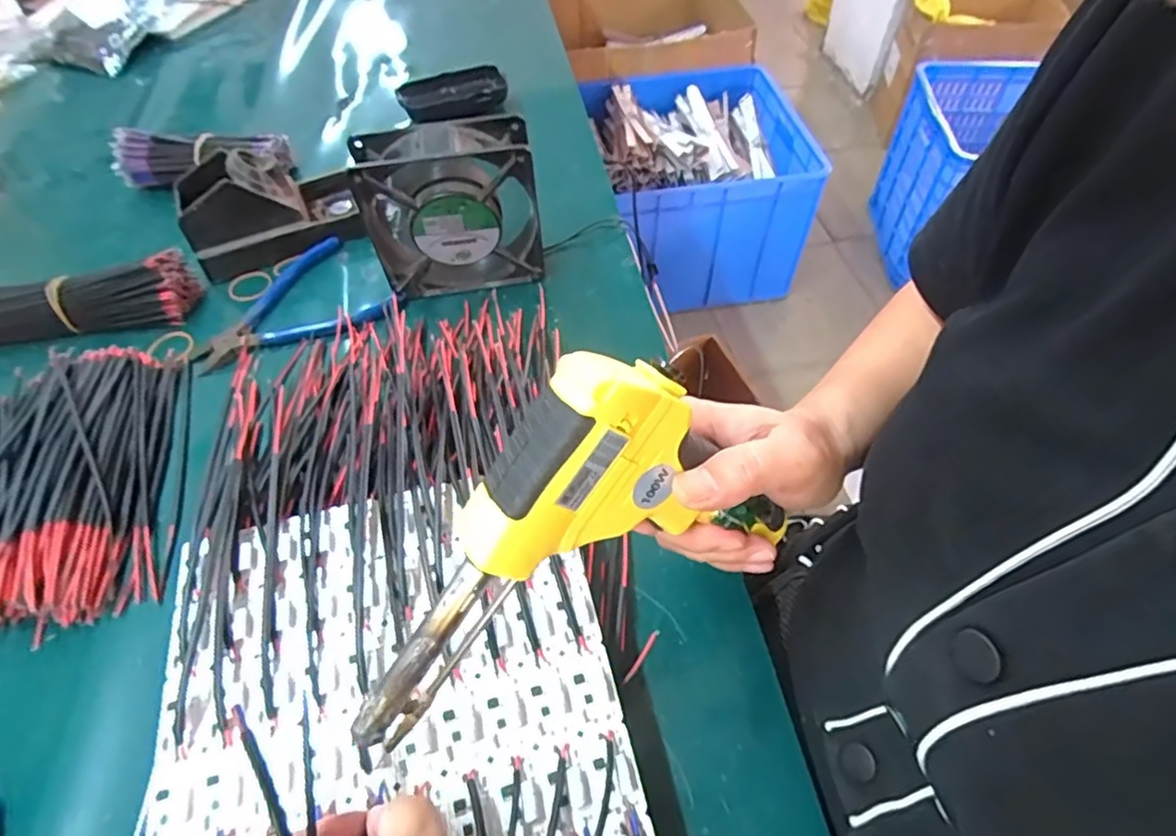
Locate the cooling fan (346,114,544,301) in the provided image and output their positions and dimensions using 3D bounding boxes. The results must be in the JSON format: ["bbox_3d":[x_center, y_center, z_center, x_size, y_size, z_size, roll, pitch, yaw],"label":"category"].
[{"bbox_3d":[-0.096,-0.146,0.448,0.117,0.125,0.043,-9,53,-4],"label":"cooling fan"}]

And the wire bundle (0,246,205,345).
[{"bbox_3d":[-0.409,-0.083,0.469,0.199,0.046,0.041,-11,54,-5],"label":"wire bundle"}]

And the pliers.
[{"bbox_3d":[-0.235,-0.087,0.479,0.141,0.012,0.108,-29,57,-17],"label":"pliers"}]

